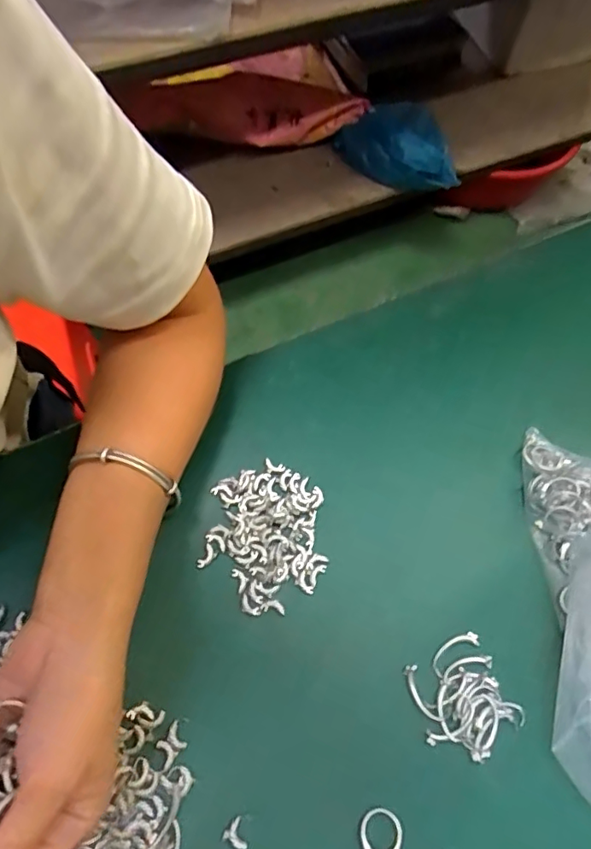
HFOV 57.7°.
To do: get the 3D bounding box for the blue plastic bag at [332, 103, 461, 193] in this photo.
[{"bbox_3d":[0.211,-0.554,1.066,0.262,0.130,0.105,36,69,13],"label":"blue plastic bag"}]

